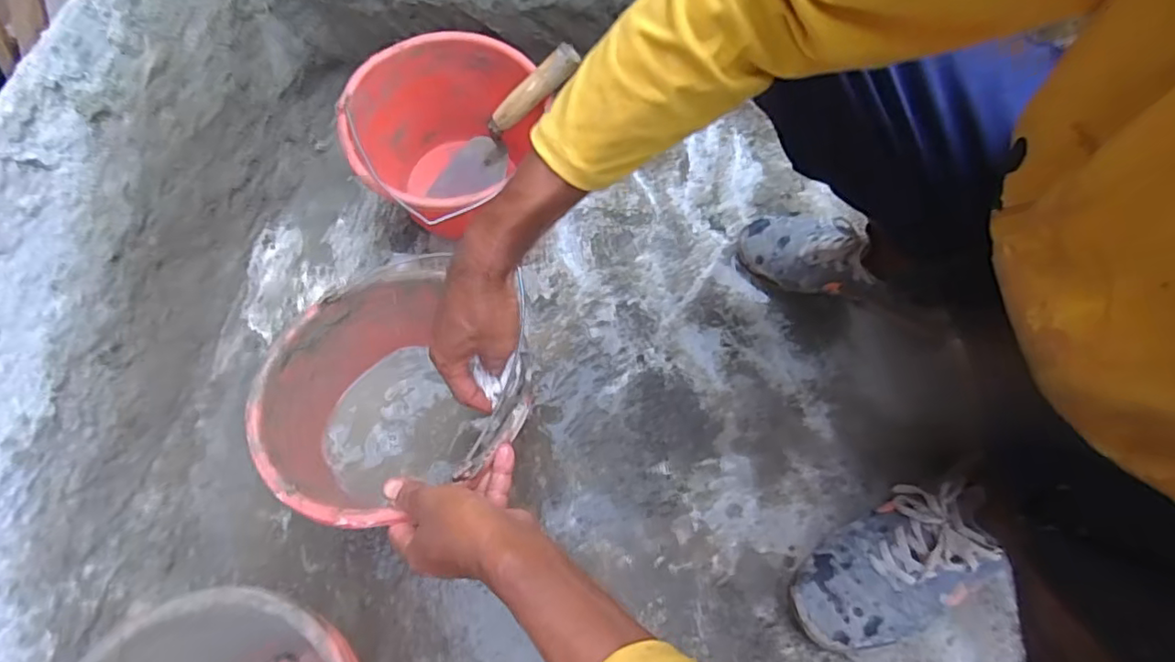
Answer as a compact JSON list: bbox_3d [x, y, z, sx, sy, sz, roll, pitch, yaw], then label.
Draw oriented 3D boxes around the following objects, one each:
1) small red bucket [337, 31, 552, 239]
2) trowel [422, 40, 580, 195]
[{"bbox_3d":[-0.180,-0.232,0.746,0.225,0.185,0.230,-2,63,3],"label":"small red bucket"},{"bbox_3d":[-0.109,-0.251,0.725,0.076,0.275,0.059,19,58,-30],"label":"trowel"}]

